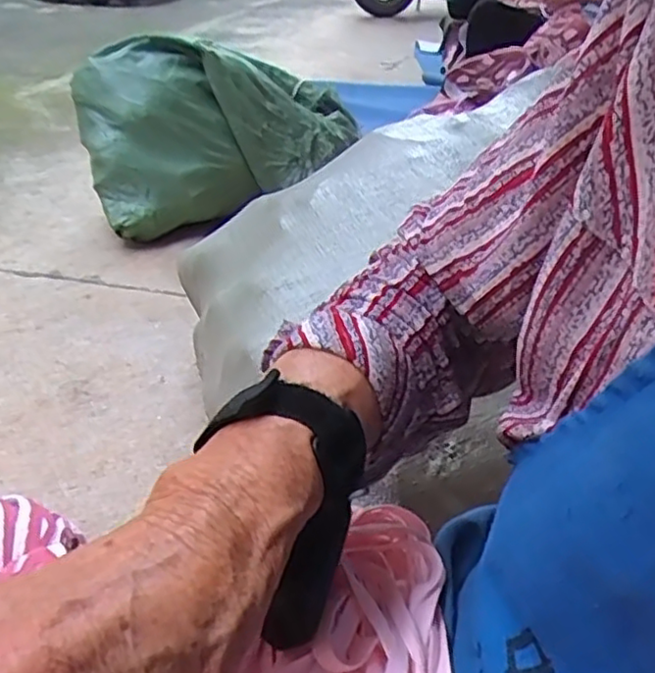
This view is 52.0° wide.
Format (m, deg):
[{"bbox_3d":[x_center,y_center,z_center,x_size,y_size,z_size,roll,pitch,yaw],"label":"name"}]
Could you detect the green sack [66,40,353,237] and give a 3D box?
[{"bbox_3d":[-0.244,-0.542,1.731,0.746,0.365,0.340,-12,38,-26],"label":"green sack"}]

